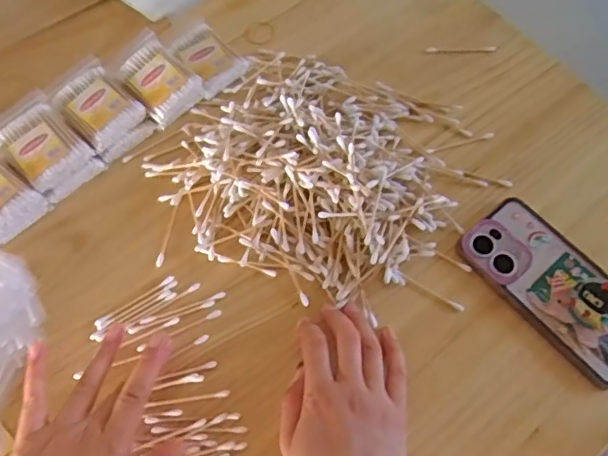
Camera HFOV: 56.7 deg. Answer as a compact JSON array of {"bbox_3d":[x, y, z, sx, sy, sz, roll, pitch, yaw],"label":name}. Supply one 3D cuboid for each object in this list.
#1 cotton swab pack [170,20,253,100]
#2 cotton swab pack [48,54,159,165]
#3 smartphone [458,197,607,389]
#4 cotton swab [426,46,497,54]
[{"bbox_3d":[-0.094,-0.166,0.555,0.053,0.018,0.066,-40,71,-17],"label":"cotton swab pack"},{"bbox_3d":[-0.192,-0.109,0.529,0.058,0.037,0.092,-42,72,-17],"label":"cotton swab pack"},{"bbox_3d":[0.211,0.047,0.466,0.080,0.021,0.162,-37,70,-16],"label":"smartphone"},{"bbox_3d":[0.164,-0.185,0.582,0.073,0.004,0.008,-1,65,-1],"label":"cotton swab"}]

